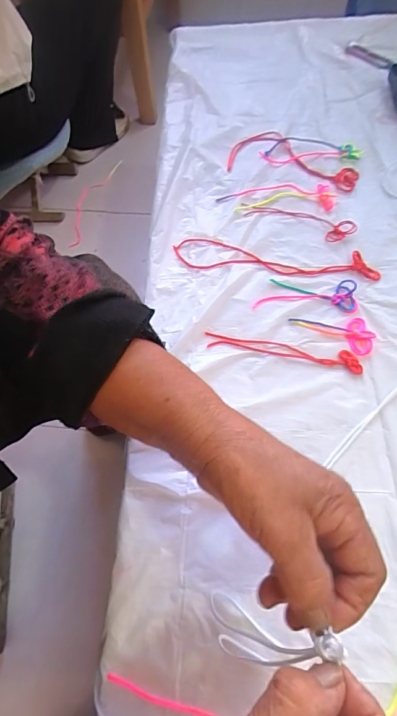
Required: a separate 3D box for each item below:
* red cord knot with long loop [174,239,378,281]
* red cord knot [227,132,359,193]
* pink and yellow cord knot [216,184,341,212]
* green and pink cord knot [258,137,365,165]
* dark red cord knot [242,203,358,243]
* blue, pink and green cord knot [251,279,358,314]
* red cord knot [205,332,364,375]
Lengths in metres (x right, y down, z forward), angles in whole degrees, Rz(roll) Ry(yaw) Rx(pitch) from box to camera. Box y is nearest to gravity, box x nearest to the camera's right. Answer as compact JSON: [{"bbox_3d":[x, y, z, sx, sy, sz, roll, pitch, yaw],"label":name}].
[{"bbox_3d":[0.083,-0.107,0.413,0.219,0.005,0.041,7,65,6],"label":"red cord knot with long loop"},{"bbox_3d":[0.124,-0.258,0.486,0.163,0.007,0.086,13,65,9],"label":"red cord knot"},{"bbox_3d":[0.094,-0.195,0.454,0.139,0.004,0.043,0,64,3],"label":"pink and yellow cord knot"},{"bbox_3d":[0.145,-0.272,0.487,0.123,0.008,0.045,-1,64,2],"label":"green and pink cord knot"},{"bbox_3d":[0.114,-0.162,0.434,0.131,0.009,0.032,21,67,12],"label":"dark red cord knot"},{"bbox_3d":[0.110,-0.065,0.388,0.104,0.006,0.036,4,64,4],"label":"blue, pink and green cord knot"},{"bbox_3d":[0.081,-0.007,0.364,0.149,0.005,0.019,10,65,8],"label":"red cord knot"}]

